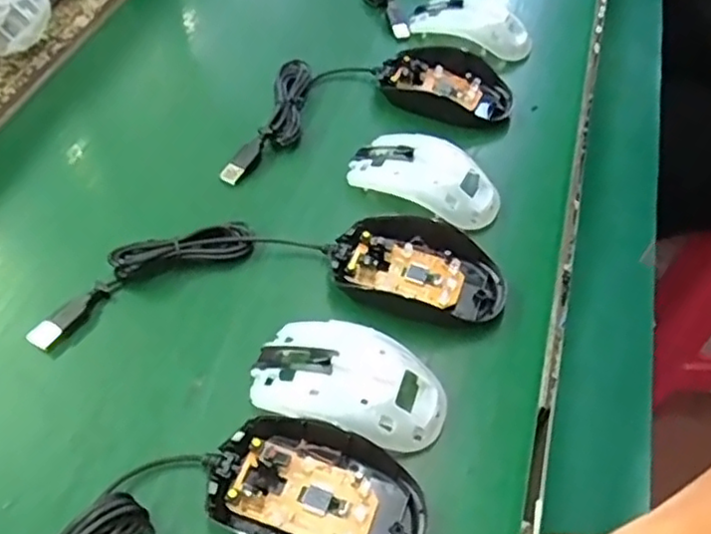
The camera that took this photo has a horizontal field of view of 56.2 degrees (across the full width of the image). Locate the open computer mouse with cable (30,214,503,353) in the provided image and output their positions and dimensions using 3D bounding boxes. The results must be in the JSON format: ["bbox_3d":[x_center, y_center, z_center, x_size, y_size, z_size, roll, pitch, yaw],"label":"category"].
[{"bbox_3d":[-0.044,0.005,0.395,0.261,0.023,0.074,-1,52,-4],"label":"open computer mouse with cable"}]

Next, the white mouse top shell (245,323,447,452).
[{"bbox_3d":[-0.003,0.059,0.348,0.101,0.029,0.059,17,53,10],"label":"white mouse top shell"}]

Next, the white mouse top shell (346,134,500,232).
[{"bbox_3d":[0.046,-0.059,0.445,0.101,0.027,0.052,27,56,17],"label":"white mouse top shell"}]

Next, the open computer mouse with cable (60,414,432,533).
[{"bbox_3d":[-0.089,0.124,0.301,0.239,0.021,0.082,-12,54,-12],"label":"open computer mouse with cable"}]

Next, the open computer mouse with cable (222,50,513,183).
[{"bbox_3d":[0.005,-0.128,0.498,0.219,0.024,0.098,-13,54,-13],"label":"open computer mouse with cable"}]

